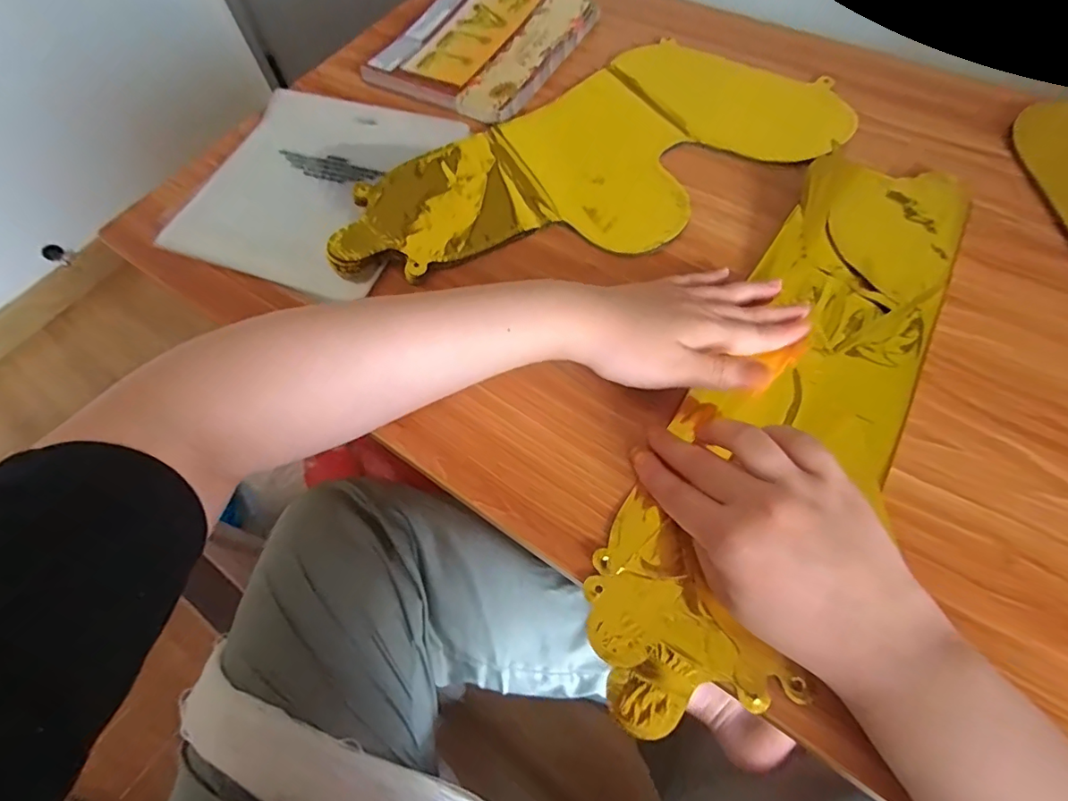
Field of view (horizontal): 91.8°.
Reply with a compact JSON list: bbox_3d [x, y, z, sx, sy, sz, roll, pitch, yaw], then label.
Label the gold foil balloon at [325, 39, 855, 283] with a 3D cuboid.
[{"bbox_3d":[0.037,-0.198,0.429,0.408,0.014,0.194,-28,64,-10],"label":"gold foil balloon"}]

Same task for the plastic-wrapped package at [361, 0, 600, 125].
[{"bbox_3d":[-0.053,-0.364,0.521,0.176,0.014,0.199,29,68,18],"label":"plastic-wrapped package"}]

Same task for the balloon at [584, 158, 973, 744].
[{"bbox_3d":[0.168,-0.005,0.328,0.125,0.016,0.428,31,71,18],"label":"balloon"}]

